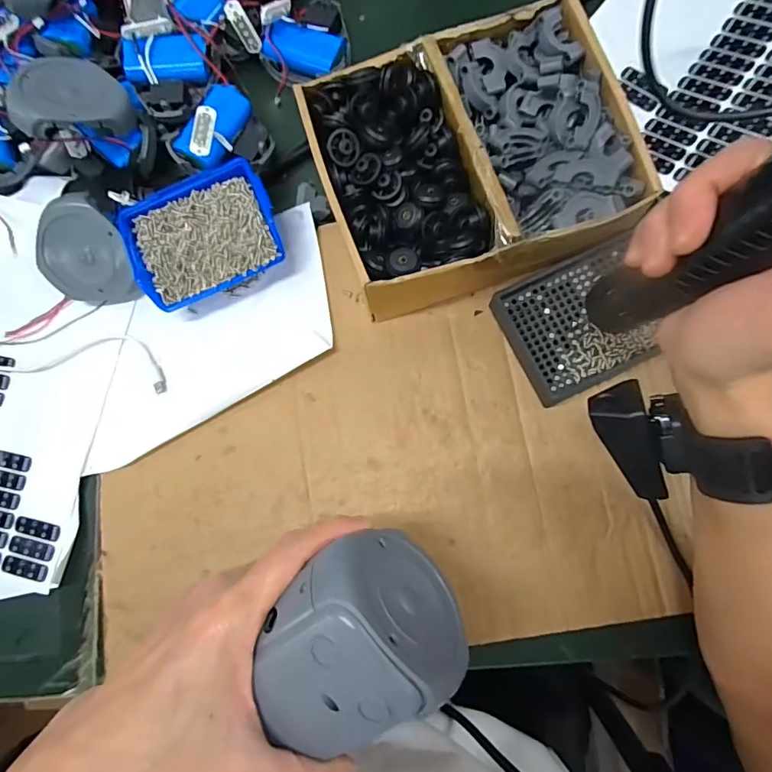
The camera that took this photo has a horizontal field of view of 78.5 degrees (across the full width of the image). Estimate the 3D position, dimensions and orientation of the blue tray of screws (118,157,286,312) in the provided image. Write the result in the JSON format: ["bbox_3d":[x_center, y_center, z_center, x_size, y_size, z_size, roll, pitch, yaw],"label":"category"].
[{"bbox_3d":[-0.138,-0.114,0.368,0.109,0.039,0.086,-23,80,1],"label":"blue tray of screws"}]

